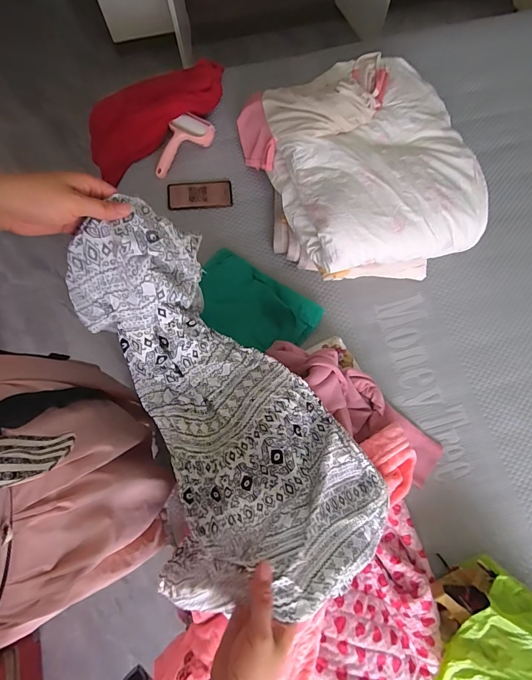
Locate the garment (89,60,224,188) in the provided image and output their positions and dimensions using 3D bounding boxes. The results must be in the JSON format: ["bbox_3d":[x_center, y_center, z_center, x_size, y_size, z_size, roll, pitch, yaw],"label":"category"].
[{"bbox_3d":[-0.285,-0.581,0.935,0.403,0.073,0.165,-42,78,-8],"label":"garment"}]

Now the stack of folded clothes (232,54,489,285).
[{"bbox_3d":[0.207,-0.380,0.825,0.434,0.206,0.486,-16,76,-2],"label":"stack of folded clothes"}]

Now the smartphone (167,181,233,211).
[{"bbox_3d":[-0.165,-0.365,0.921,0.157,0.011,0.075,-7,75,-3],"label":"smartphone"}]

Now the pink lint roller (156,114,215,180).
[{"bbox_3d":[-0.223,-0.500,0.937,0.179,0.062,0.079,-38,78,-10],"label":"pink lint roller"}]

